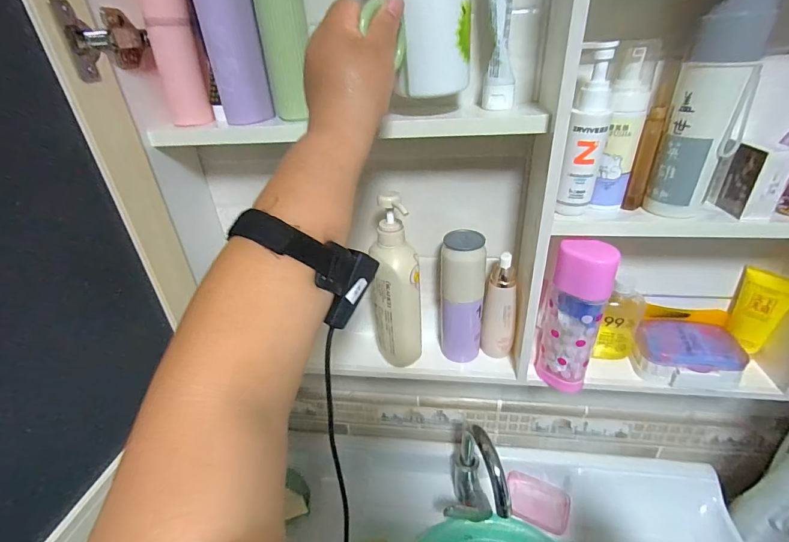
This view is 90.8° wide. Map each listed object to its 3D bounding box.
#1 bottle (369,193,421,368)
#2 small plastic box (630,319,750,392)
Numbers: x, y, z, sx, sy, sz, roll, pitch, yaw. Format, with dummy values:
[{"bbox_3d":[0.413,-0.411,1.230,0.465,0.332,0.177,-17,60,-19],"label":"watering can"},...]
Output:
[{"bbox_3d":[0.000,0.021,0.511,0.057,0.233,0.073,-13,40,-16],"label":"bottle"},{"bbox_3d":[0.394,0.111,0.528,0.125,0.051,0.085,8,39,10],"label":"small plastic box"}]

